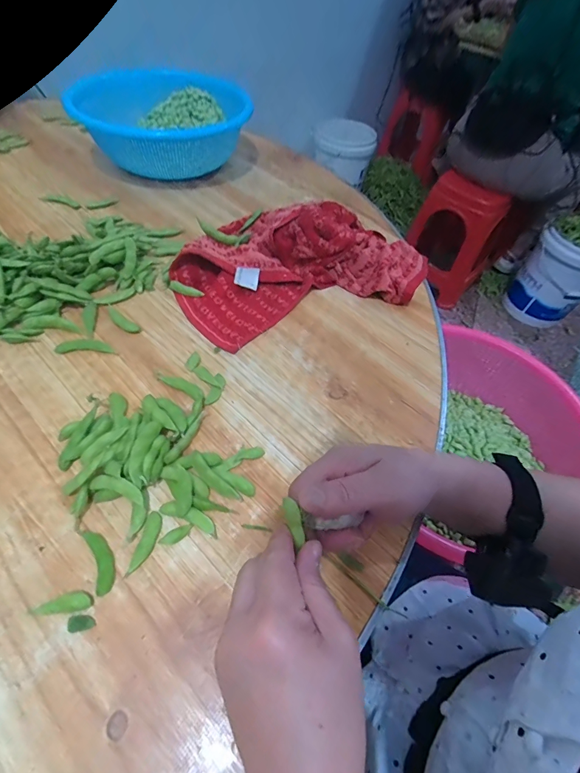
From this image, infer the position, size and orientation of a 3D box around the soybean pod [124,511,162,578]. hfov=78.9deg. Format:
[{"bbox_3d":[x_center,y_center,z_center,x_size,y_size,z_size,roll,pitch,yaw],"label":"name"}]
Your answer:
[{"bbox_3d":[-0.112,0.122,0.275,0.013,0.006,0.046,13,54,4],"label":"soybean pod"}]

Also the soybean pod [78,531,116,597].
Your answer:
[{"bbox_3d":[-0.144,0.130,0.267,0.016,0.005,0.050,-24,60,-21],"label":"soybean pod"}]

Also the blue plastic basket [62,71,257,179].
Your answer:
[{"bbox_3d":[-0.211,-0.487,0.640,0.263,0.098,0.242,0,55,-5],"label":"blue plastic basket"}]

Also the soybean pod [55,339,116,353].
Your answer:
[{"bbox_3d":[-0.218,-0.045,0.379,0.057,0.005,0.019,-1,55,-7],"label":"soybean pod"}]

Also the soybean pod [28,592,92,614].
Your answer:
[{"bbox_3d":[-0.161,0.153,0.248,0.039,0.006,0.012,-3,55,-7],"label":"soybean pod"}]

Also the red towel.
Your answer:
[{"bbox_3d":[0.030,-0.169,0.455,0.349,0.062,0.191,-17,58,-17],"label":"red towel"}]

